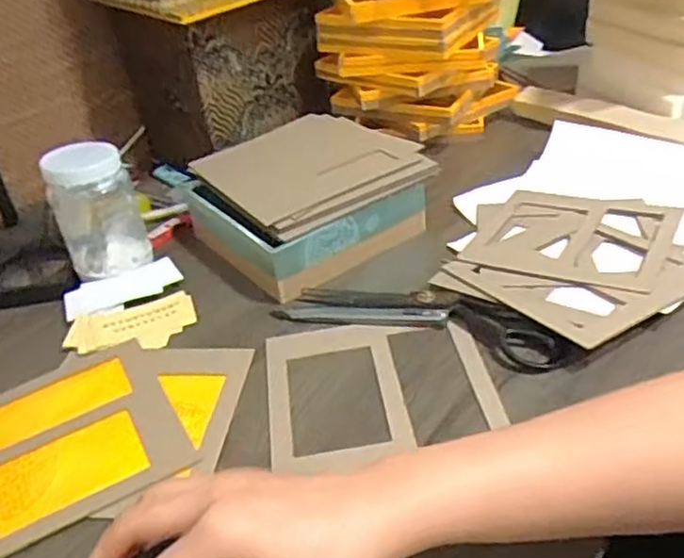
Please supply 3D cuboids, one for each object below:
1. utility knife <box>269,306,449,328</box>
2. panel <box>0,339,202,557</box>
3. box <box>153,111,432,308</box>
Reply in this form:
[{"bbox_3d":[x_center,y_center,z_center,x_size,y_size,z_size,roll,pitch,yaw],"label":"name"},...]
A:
[{"bbox_3d":[0.013,0.032,0.591,0.154,0.009,0.019,3,37,14],"label":"utility knife"},{"bbox_3d":[-0.211,0.120,0.506,0.166,0.007,0.161,-23,38,-21],"label":"panel"},{"bbox_3d":[-0.033,-0.089,0.708,0.208,0.080,0.196,-28,40,-27],"label":"box"}]

